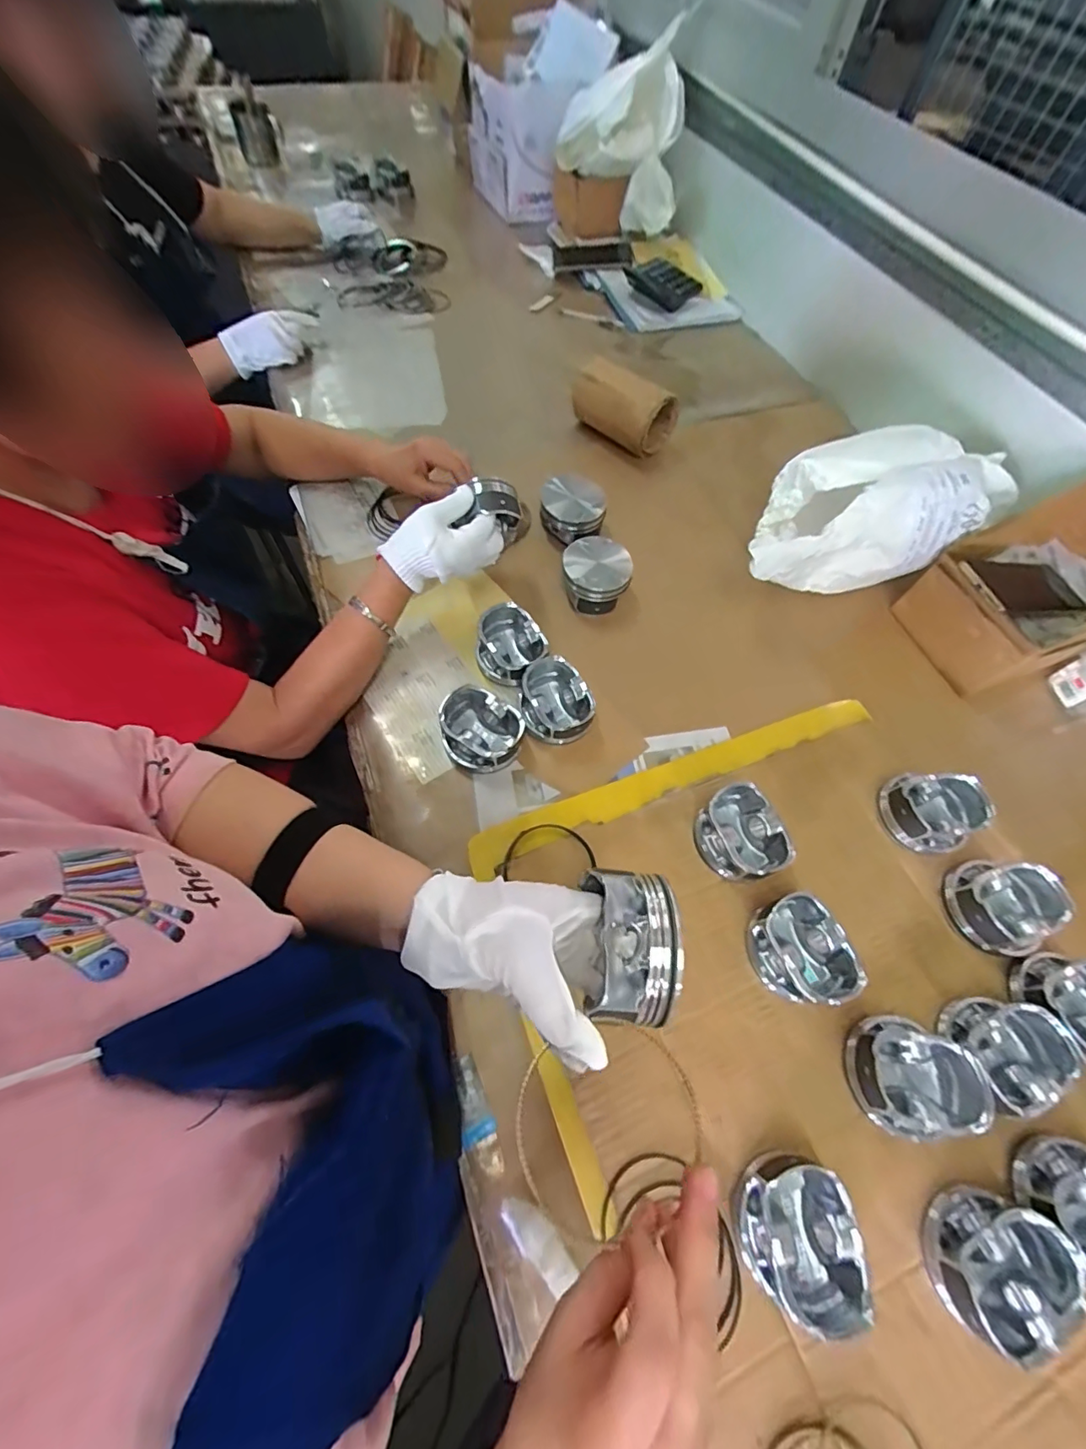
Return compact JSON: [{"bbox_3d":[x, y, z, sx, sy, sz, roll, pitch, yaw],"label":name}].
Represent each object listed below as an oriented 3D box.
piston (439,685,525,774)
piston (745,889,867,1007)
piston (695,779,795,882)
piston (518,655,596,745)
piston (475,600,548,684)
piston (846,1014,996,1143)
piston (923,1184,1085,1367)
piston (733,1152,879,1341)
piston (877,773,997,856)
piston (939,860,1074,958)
[{"bbox_3d":[-0.066,0.009,0.546,0.087,0.049,0.075,32,65,12],"label":"piston"},{"bbox_3d":[0.226,0.200,0.455,0.073,0.046,0.087,-19,66,-13],"label":"piston"},{"bbox_3d":[0.190,0.108,0.502,0.071,0.049,0.086,-17,65,-12],"label":"piston"},{"bbox_3d":[0.012,-0.022,0.567,0.075,0.048,0.091,-28,68,-17],"label":"piston"},{"bbox_3d":[-0.037,-0.087,0.598,0.075,0.059,0.092,1,63,-4],"label":"piston"},{"bbox_3d":[0.297,0.280,0.406,0.086,0.062,0.081,2,63,-3],"label":"piston"},{"bbox_3d":[0.325,0.386,0.362,0.079,0.046,0.086,28,64,10],"label":"piston"},{"bbox_3d":[0.180,0.365,0.368,0.073,0.043,0.089,-5,63,-7],"label":"piston"},{"bbox_3d":[0.400,0.088,0.528,0.083,0.052,0.080,2,63,-3],"label":"piston"},{"bbox_3d":[0.437,0.169,0.480,0.082,0.053,0.082,2,63,-3],"label":"piston"}]

